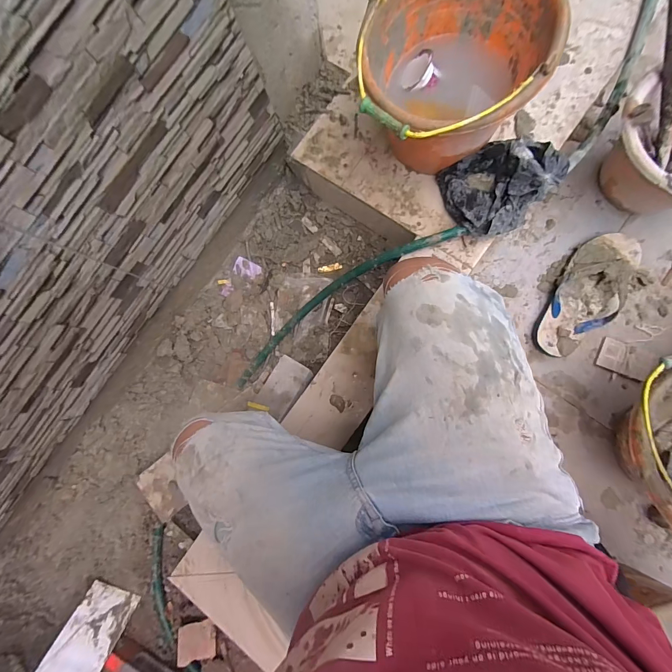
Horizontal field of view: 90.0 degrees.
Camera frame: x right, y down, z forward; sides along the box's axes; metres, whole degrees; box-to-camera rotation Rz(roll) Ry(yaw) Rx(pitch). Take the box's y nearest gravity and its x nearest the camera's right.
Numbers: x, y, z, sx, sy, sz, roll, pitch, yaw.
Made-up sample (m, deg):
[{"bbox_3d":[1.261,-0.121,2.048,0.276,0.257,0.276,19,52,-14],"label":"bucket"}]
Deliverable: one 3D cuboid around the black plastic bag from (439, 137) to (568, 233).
[{"bbox_3d":[0.291,-0.260,0.580,0.181,0.086,0.142,-19,82,5],"label":"black plastic bag"}]

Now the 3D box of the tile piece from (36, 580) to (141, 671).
[{"bbox_3d":[-0.528,0.659,0.678,0.110,0.250,0.015,23,132,-3],"label":"tile piece"}]

